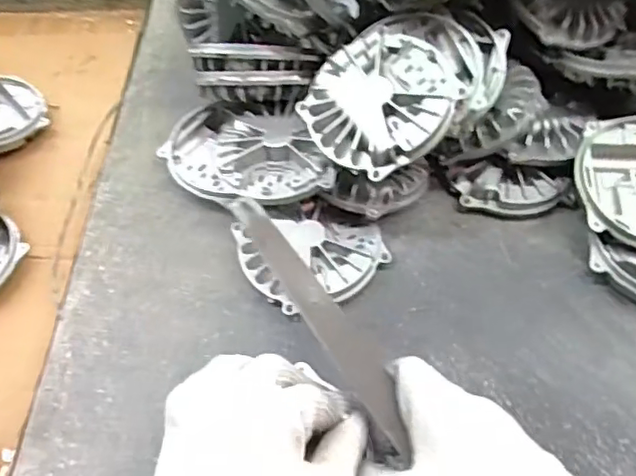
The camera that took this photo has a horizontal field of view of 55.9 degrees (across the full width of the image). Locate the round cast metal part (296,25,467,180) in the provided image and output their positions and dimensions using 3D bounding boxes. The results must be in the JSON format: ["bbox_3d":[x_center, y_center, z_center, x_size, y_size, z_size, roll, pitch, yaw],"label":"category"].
[{"bbox_3d":[0.045,-0.102,0.440,0.107,0.024,0.107,-5,67,12],"label":"round cast metal part"}]

